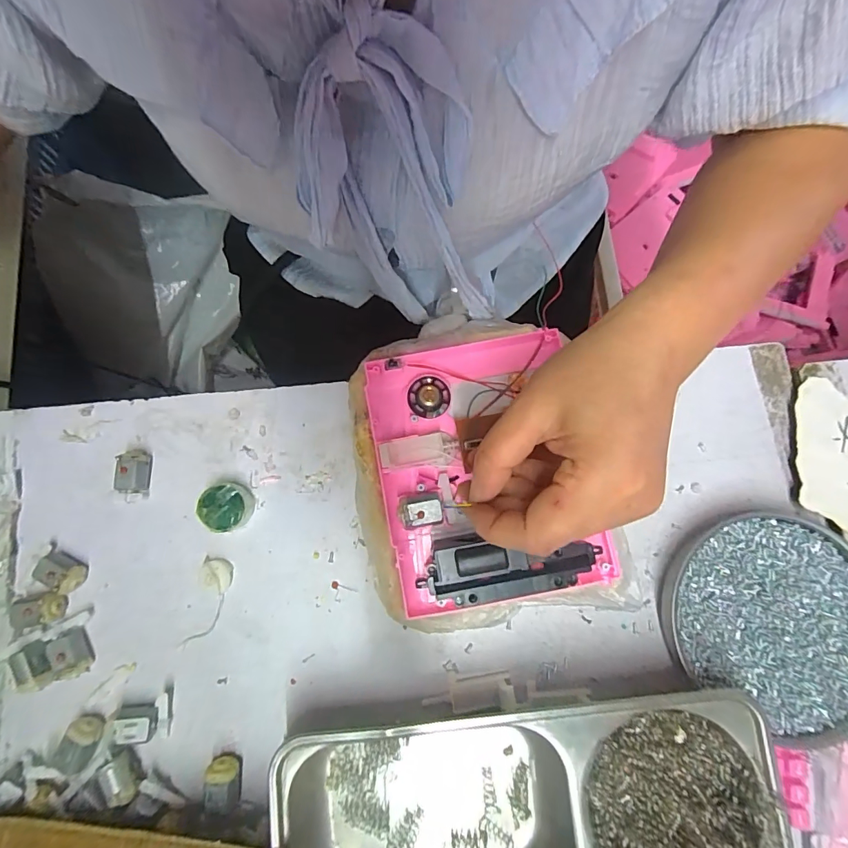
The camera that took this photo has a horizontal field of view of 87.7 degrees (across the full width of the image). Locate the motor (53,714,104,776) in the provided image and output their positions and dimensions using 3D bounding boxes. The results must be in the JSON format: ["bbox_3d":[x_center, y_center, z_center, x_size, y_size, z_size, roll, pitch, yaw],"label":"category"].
[{"bbox_3d":[-0.217,0.204,0.278,0.018,0.014,0.031,22,79,4],"label":"motor"}]

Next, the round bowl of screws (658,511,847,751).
[{"bbox_3d":[0.229,0.127,0.289,0.130,0.018,0.122,0,78,0],"label":"round bowl of screws"}]

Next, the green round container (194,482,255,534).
[{"bbox_3d":[-0.138,0.058,0.307,0.032,0.018,0.031,0,78,0],"label":"green round container"}]

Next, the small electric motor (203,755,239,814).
[{"bbox_3d":[-0.126,0.225,0.277,0.018,0.019,0.030,2,79,1],"label":"small electric motor"}]

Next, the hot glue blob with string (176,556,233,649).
[{"bbox_3d":[-0.149,0.123,0.301,0.022,0.007,0.061,12,79,3],"label":"hot glue blob with string"}]

